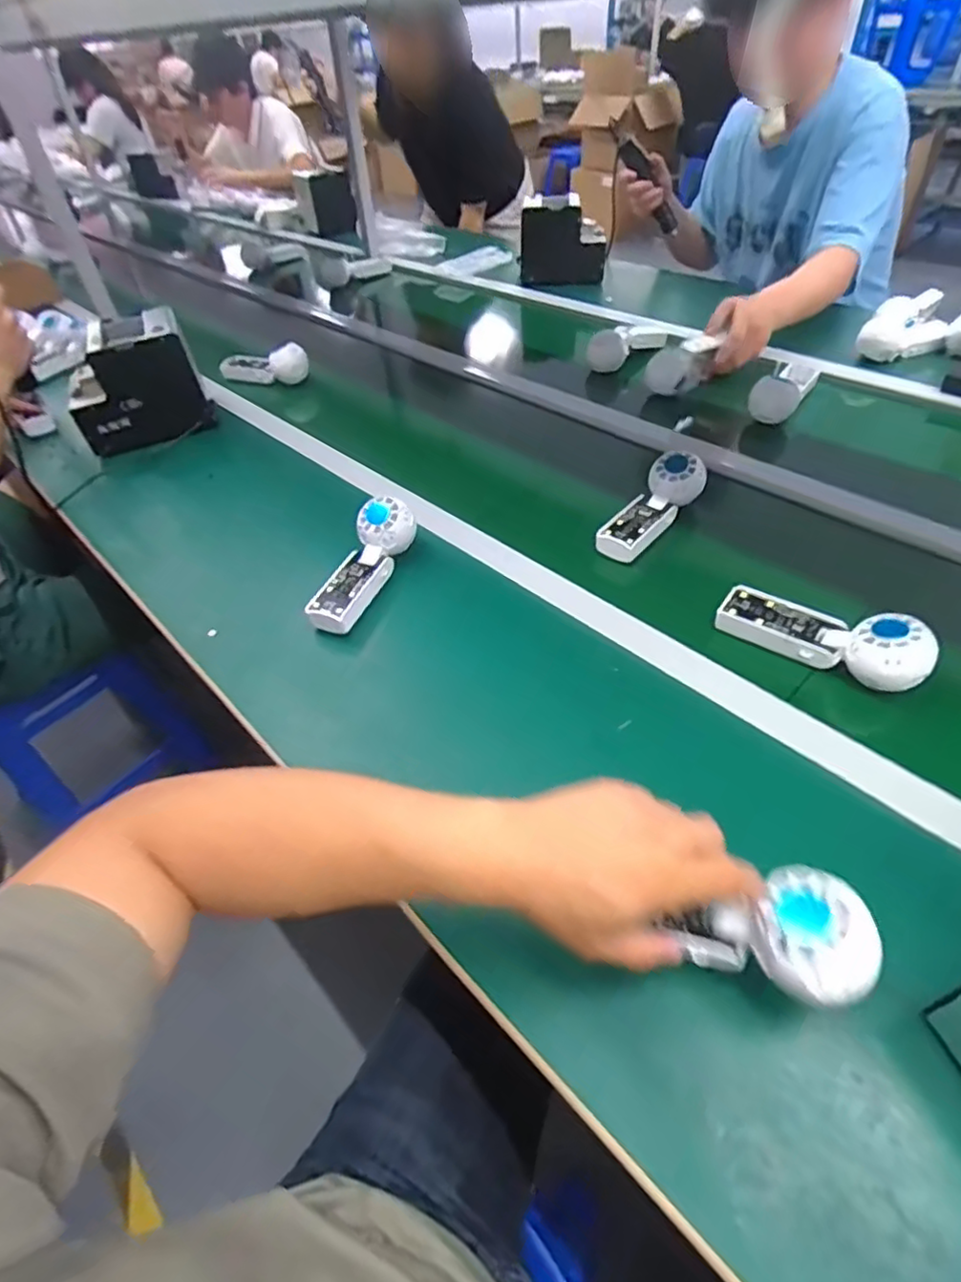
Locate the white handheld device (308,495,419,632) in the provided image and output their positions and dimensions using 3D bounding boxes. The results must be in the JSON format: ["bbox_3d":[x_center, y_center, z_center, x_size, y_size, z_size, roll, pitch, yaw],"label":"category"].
[{"bbox_3d":[-0.125,-0.080,0.657,0.049,0.044,0.162,16,64,20],"label":"white handheld device"}]

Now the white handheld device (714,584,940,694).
[{"bbox_3d":[0.304,-0.012,0.551,0.169,0.055,0.051,29,55,29],"label":"white handheld device"}]

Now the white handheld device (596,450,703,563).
[{"bbox_3d":[0.191,-0.155,0.704,0.054,0.050,0.163,32,56,30],"label":"white handheld device"}]

